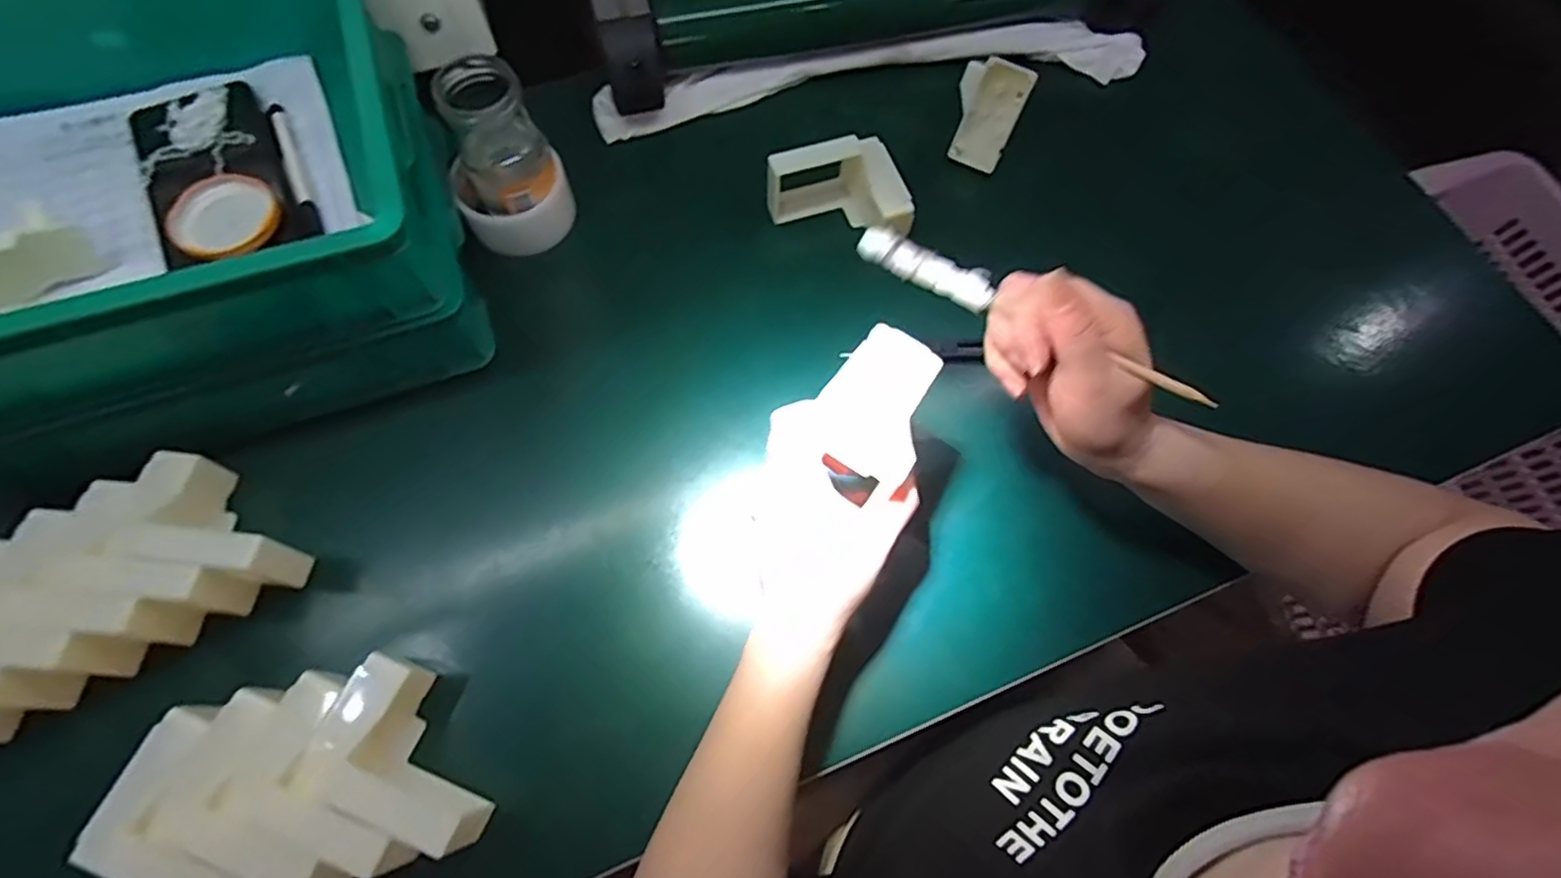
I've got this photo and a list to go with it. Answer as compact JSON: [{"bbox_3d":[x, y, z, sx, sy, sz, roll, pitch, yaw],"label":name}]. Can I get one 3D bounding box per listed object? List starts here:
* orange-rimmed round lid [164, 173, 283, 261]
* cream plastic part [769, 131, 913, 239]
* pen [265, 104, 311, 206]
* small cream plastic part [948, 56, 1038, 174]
[{"bbox_3d":[-0.338,-0.135,0.406,0.062,0.010,0.060,1,69,-2],"label":"orange-rimmed round lid"},{"bbox_3d":[0.052,-0.203,0.530,0.116,0.058,0.064,16,69,4],"label":"cream plastic part"},{"bbox_3d":[-0.331,-0.191,0.447,0.011,0.006,0.090,-24,72,-11],"label":"pen"},{"bbox_3d":[0.168,-0.268,0.545,0.053,0.078,0.017,26,37,8],"label":"small cream plastic part"}]

